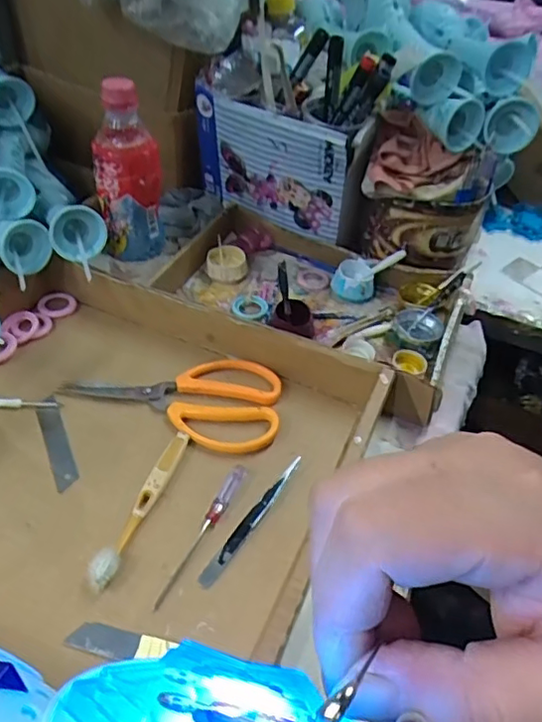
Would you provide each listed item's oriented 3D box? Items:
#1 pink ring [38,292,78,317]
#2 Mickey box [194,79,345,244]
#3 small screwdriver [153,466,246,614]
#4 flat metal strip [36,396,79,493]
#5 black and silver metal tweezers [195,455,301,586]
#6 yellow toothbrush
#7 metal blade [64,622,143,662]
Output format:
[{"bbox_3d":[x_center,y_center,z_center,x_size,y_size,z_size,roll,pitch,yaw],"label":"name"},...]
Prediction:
[{"bbox_3d":[-0.217,-0.057,0.589,0.037,0.009,0.041,-8,46,-16],"label":"pink ring"},{"bbox_3d":[-0.001,-0.210,0.625,0.173,0.139,0.020,23,58,16],"label":"Mickey box"},{"bbox_3d":[-0.049,0.123,0.417,0.012,0.009,0.122,22,45,14],"label":"small screwdriver"},{"bbox_3d":[-0.175,0.065,0.471,0.018,0.004,0.095,-20,50,-17],"label":"flat metal strip"},{"bbox_3d":[-0.013,0.116,0.429,0.010,0.009,0.123,28,47,20],"label":"black and silver metal tweezers"},{"bbox_3d":[-0.094,0.104,0.428,0.017,0.013,0.136,17,44,10],"label":"yellow toothbrush"},{"bbox_3d":[-0.106,0.176,0.365,0.044,0.004,0.019,12,43,4],"label":"metal blade"}]

